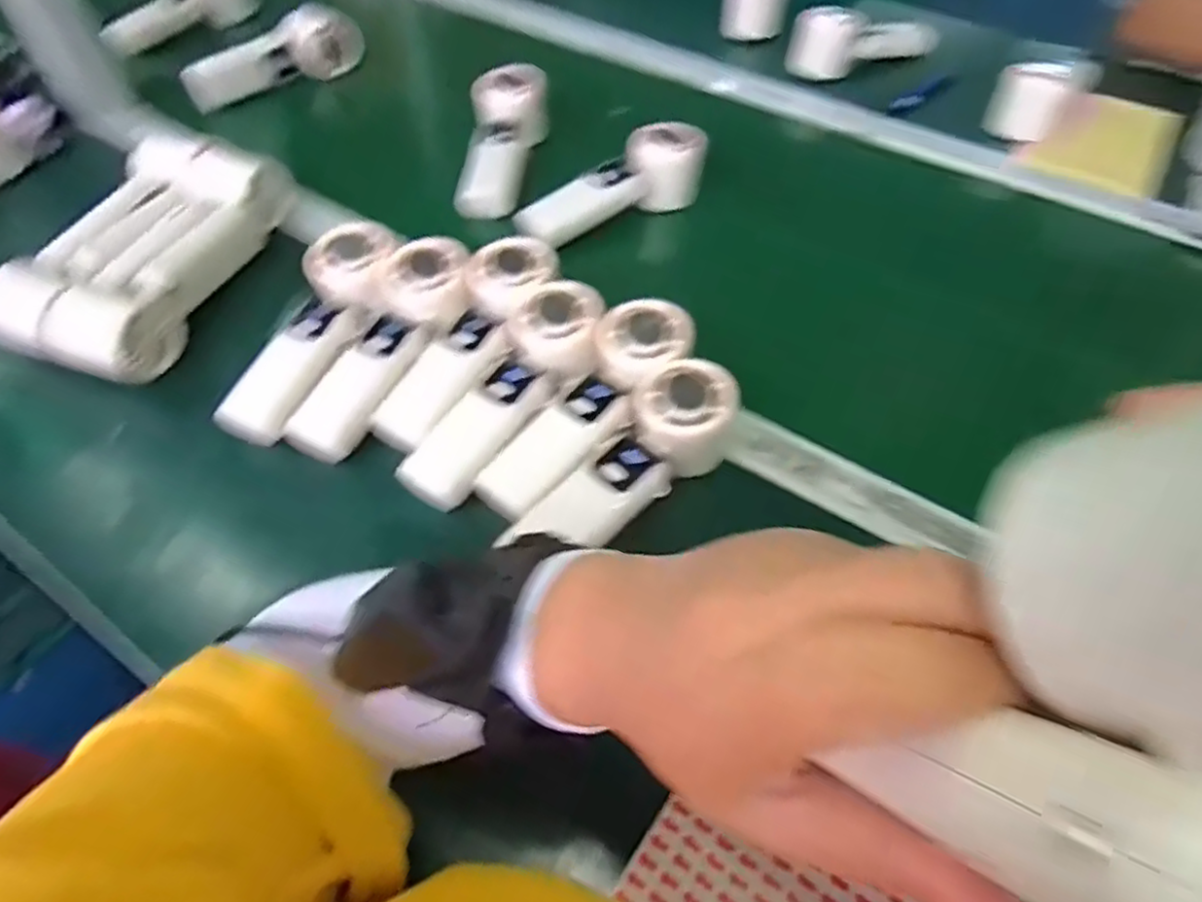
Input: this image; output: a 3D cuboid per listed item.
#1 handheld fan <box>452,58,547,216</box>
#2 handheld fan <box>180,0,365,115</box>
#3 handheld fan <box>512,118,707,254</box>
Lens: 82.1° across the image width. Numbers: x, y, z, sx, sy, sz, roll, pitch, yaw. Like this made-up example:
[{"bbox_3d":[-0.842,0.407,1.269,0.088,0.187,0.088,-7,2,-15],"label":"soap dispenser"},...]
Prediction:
[{"bbox_3d":[-0.094,-0.286,0.640,0.069,0.038,0.169,10,73,7],"label":"handheld fan"},{"bbox_3d":[-0.352,-0.422,0.739,0.192,0.057,0.045,-38,62,-26],"label":"handheld fan"},{"bbox_3d":[0.010,-0.229,0.588,0.173,0.054,0.045,-27,57,-19],"label":"handheld fan"}]

